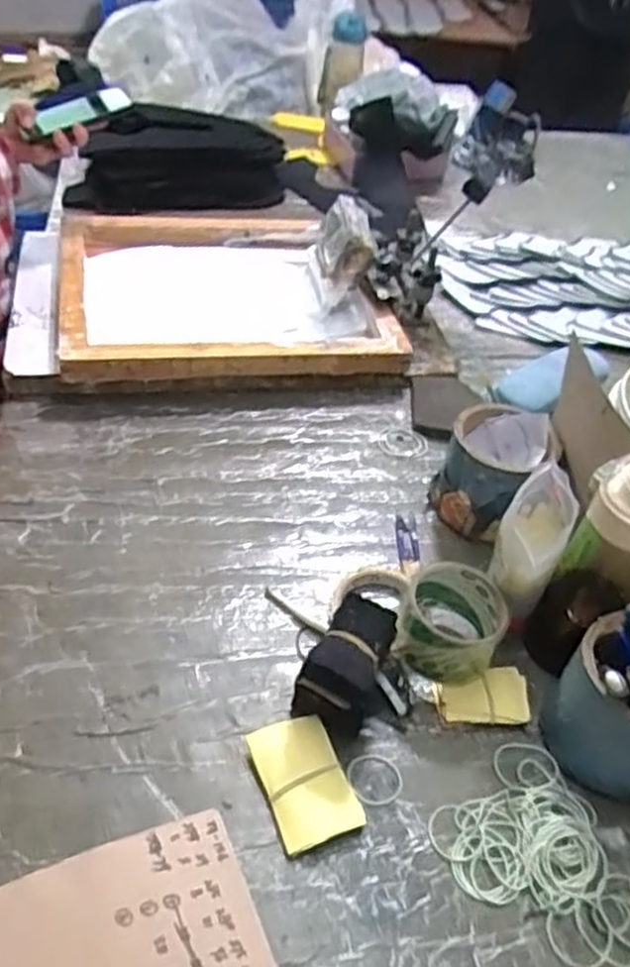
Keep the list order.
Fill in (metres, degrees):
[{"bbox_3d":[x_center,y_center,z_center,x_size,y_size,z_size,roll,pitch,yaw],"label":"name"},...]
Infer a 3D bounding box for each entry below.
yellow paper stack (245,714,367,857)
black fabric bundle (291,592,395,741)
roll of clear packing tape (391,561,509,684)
[{"bbox_3d":[-0.008,0.225,0.567,0.061,0.015,0.093,-14,47,-19],"label":"yellow paper stack"},{"bbox_3d":[0.026,0.148,0.599,0.061,0.089,0.077,19,46,14],"label":"black fabric bundle"},{"bbox_3d":[0.119,0.121,0.645,0.082,0.065,0.089,3,44,-3],"label":"roll of clear packing tape"}]

